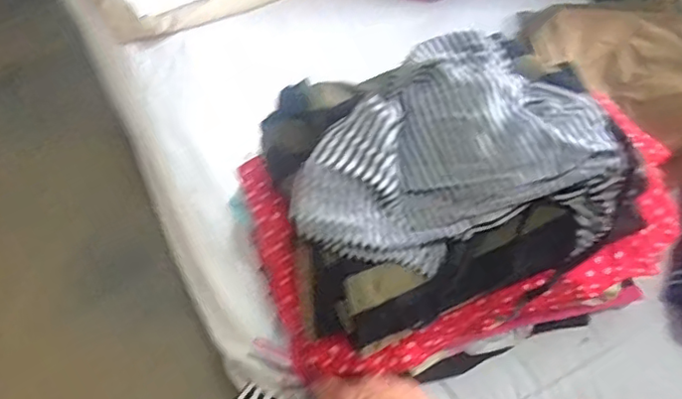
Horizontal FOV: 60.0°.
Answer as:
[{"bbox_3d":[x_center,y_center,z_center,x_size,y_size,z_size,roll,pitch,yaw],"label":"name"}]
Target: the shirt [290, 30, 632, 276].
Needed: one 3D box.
[{"bbox_3d":[0.081,-0.041,0.409,0.206,0.066,0.157,1,59,2],"label":"shirt"}]

